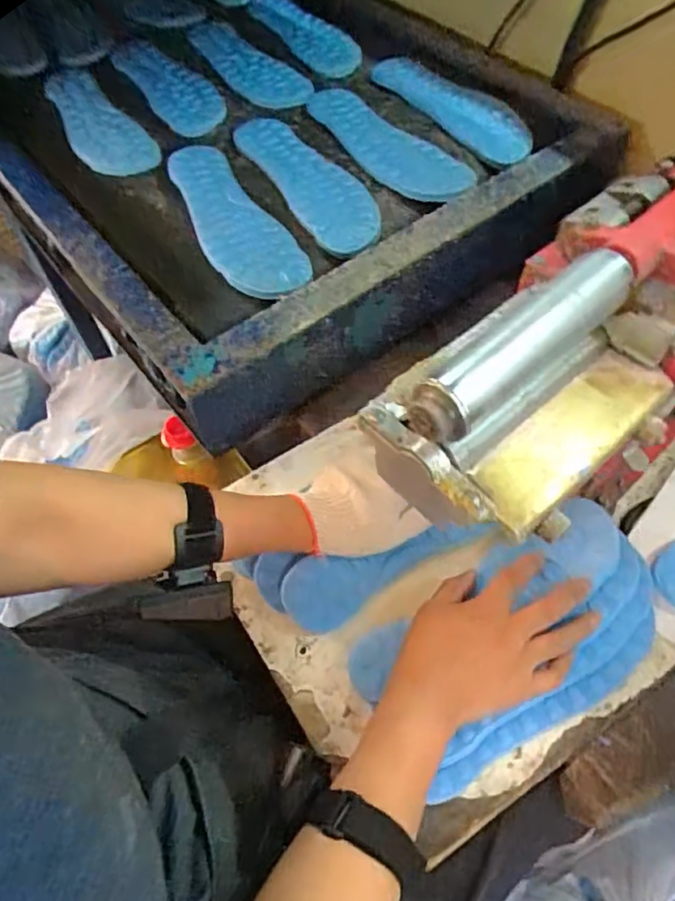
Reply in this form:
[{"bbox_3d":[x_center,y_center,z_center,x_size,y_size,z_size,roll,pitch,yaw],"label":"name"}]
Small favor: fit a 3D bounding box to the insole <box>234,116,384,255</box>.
[{"bbox_3d":[-0.032,-0.302,0.660,0.081,0.018,0.253,-28,61,-14],"label":"insole"}]

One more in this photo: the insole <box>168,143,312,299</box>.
[{"bbox_3d":[-0.112,-0.242,0.627,0.082,0.019,0.250,-26,60,-12],"label":"insole"}]

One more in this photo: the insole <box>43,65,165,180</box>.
[{"bbox_3d":[-0.296,-0.400,0.732,0.077,0.024,0.235,-31,61,-15],"label":"insole"}]

